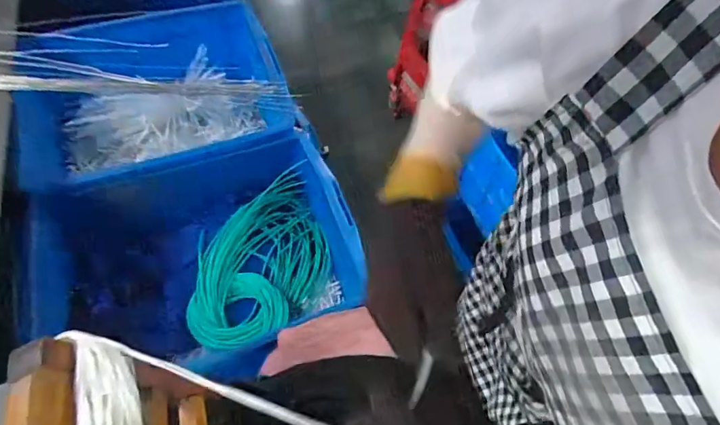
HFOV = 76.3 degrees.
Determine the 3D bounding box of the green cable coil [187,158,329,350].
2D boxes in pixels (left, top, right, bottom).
[{"bbox_3d":[-0.219,0.106,0.988,0.363,0.064,0.278,-31,79,-30],"label":"green cable coil"}]

